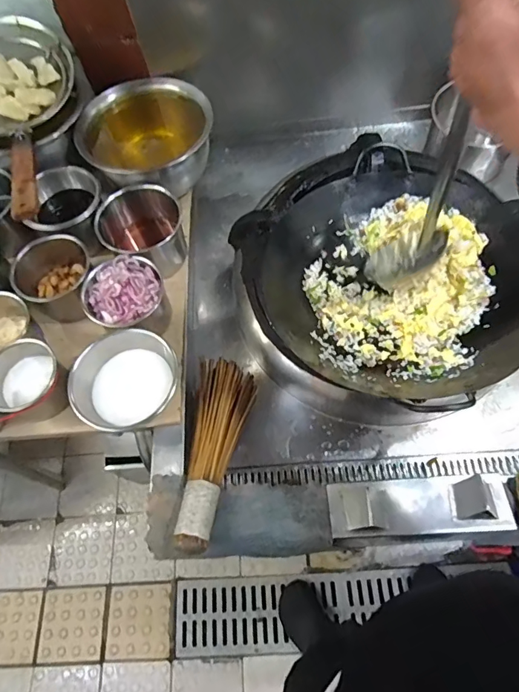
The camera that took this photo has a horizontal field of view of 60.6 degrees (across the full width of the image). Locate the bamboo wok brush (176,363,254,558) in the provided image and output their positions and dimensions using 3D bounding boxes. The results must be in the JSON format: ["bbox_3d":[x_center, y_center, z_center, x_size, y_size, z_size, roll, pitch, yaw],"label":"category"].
[{"bbox_3d":[-0.070,0.150,0.680,0.087,0.055,0.296,4,66,6],"label":"bamboo wok brush"}]

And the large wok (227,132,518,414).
[{"bbox_3d":[0.203,-0.128,0.744,0.411,0.106,0.483,-34,66,-13],"label":"large wok"}]

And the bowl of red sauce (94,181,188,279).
[{"bbox_3d":[-0.211,-0.203,0.824,0.143,0.134,0.114,-24,66,-6],"label":"bowl of red sauce"}]

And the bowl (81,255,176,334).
[{"bbox_3d":[-0.230,-0.078,0.774,0.136,0.087,0.135,-2,65,4],"label":"bowl"}]

